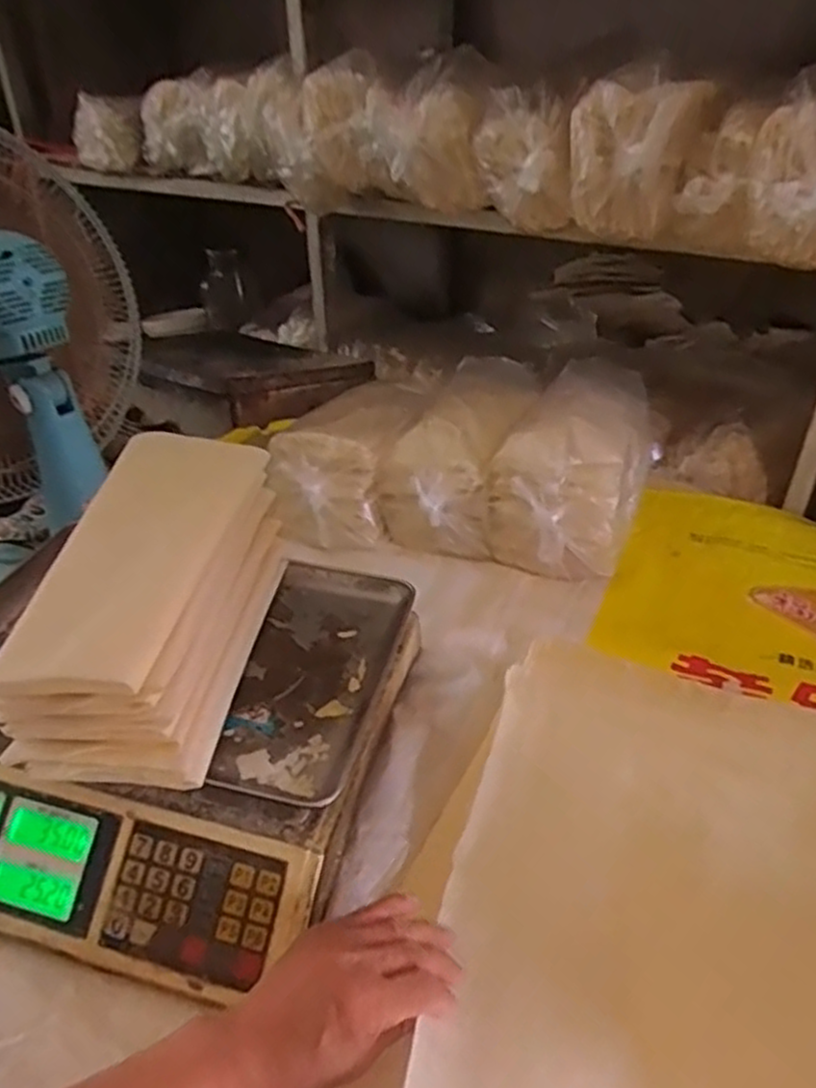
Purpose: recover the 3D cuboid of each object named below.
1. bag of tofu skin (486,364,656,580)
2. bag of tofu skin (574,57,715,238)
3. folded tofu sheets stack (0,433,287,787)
[{"bbox_3d":[0.199,-0.095,0.819,0.133,0.132,0.285,15,37,23],"label":"bag of tofu skin"},{"bbox_3d":[0.232,-0.387,0.738,0.110,0.134,0.081,28,44,36],"label":"bag of tofu skin"},{"bbox_3d":[-0.179,0.040,0.514,0.123,0.124,0.243,1,34,3],"label":"folded tofu sheets stack"}]

